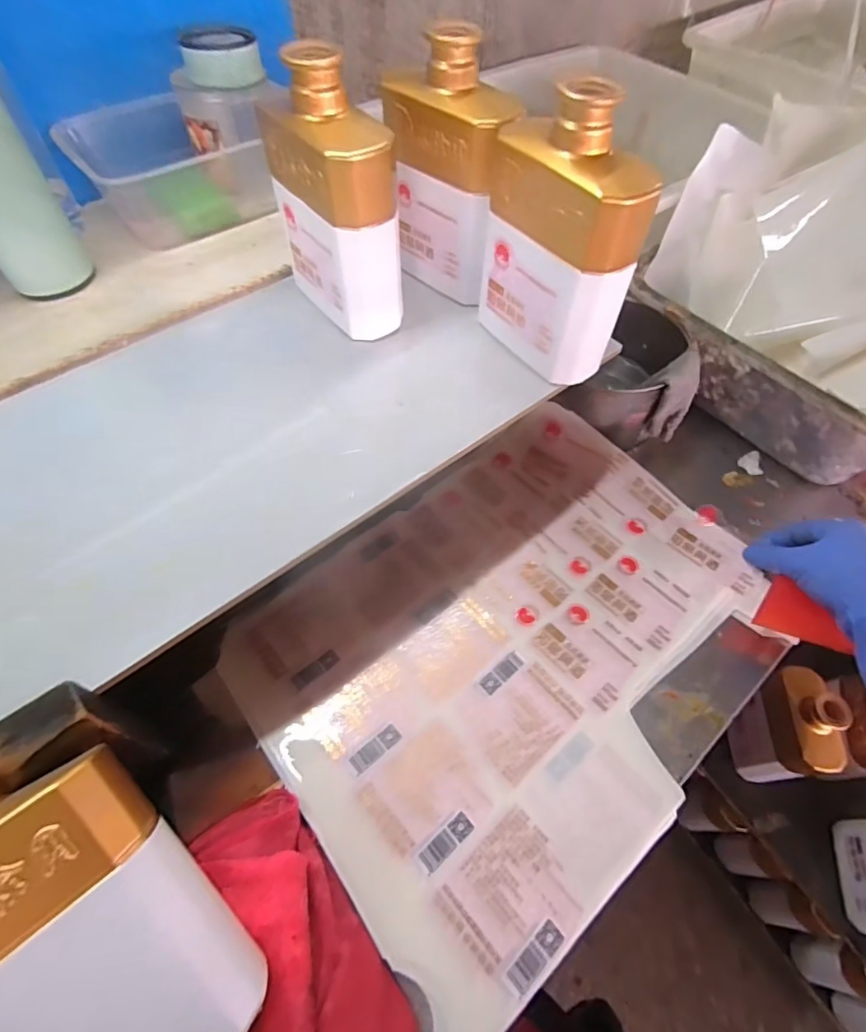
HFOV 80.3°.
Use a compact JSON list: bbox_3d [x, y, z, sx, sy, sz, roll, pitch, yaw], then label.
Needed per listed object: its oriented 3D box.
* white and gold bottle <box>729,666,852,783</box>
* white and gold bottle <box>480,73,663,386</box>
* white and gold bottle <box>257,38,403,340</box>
[{"bbox_3d":[0.420,0.251,0.614,0.061,0.152,0.111,1,59,-4],"label":"white and gold bottle"},{"bbox_3d":[0.080,-0.179,0.341,0.041,0.153,0.114,-34,67,-22],"label":"white and gold bottle"},{"bbox_3d":[-0.071,-0.220,0.366,0.047,0.156,0.108,-36,68,-22],"label":"white and gold bottle"}]

